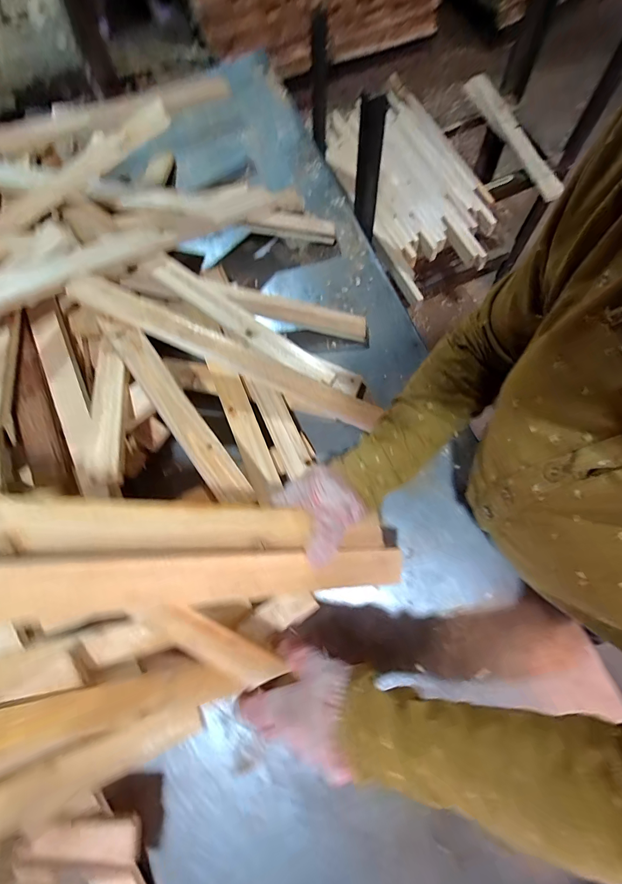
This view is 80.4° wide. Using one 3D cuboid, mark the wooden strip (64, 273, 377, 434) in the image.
[{"bbox_3d":[-0.108,-0.123,0.516,0.434,0.029,0.050,23,74,-8],"label":"wooden strip"}]

